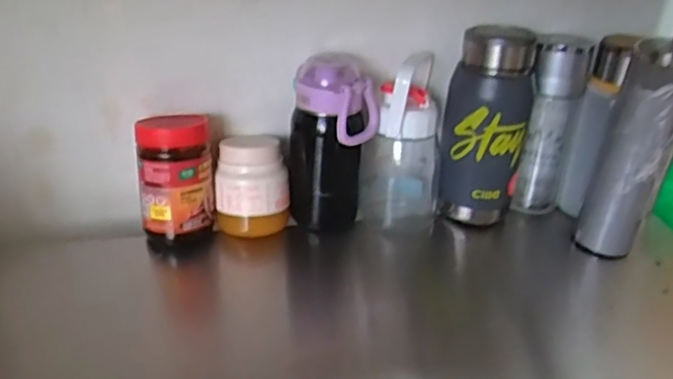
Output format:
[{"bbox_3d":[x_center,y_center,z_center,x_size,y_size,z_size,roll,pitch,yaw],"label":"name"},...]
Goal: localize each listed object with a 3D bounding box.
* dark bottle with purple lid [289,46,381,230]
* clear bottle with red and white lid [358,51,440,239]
[{"bbox_3d":[-0.007,-0.044,0.653,0.089,0.184,0.061,14,32,15],"label":"dark bottle with purple lid"},{"bbox_3d":[0.080,-0.049,0.687,0.084,0.196,0.092,10,32,10],"label":"clear bottle with red and white lid"}]

